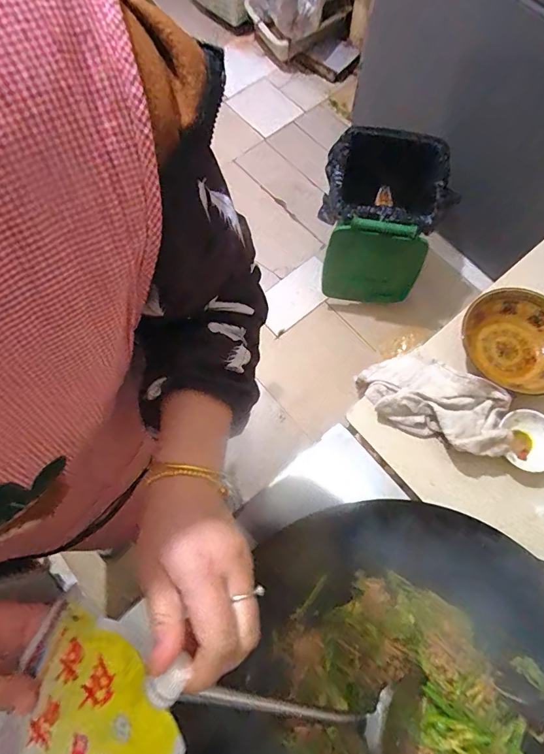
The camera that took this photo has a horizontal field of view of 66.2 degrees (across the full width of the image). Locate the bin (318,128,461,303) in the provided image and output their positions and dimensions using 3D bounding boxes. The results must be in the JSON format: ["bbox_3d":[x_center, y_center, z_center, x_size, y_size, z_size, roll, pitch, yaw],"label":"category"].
[{"bbox_3d":[0.352,-0.527,1.429,0.385,0.426,0.436,17,73,6],"label":"bin"}]

